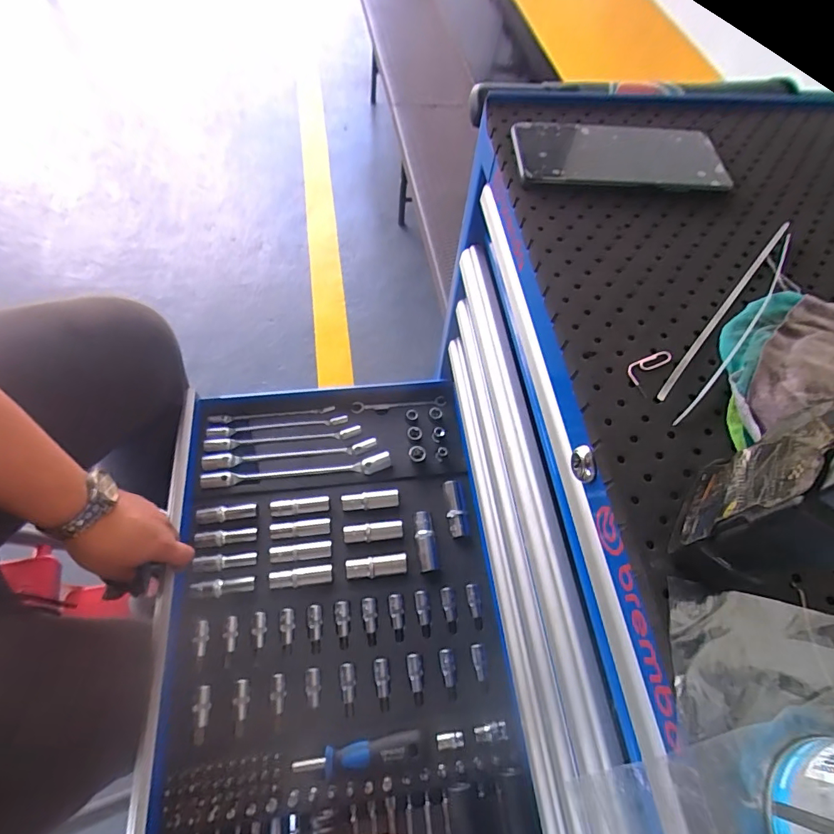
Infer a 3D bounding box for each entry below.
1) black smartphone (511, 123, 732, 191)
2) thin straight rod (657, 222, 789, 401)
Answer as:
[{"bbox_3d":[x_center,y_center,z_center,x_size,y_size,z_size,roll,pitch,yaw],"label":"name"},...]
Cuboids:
[{"bbox_3d":[0.157,-0.204,0.354,0.156,0.010,0.073,1,63,-4],"label":"black smartphone"},{"bbox_3d":[0.202,-0.074,0.293,0.005,0.005,0.198,40,66,15],"label":"thin straight rod"}]

